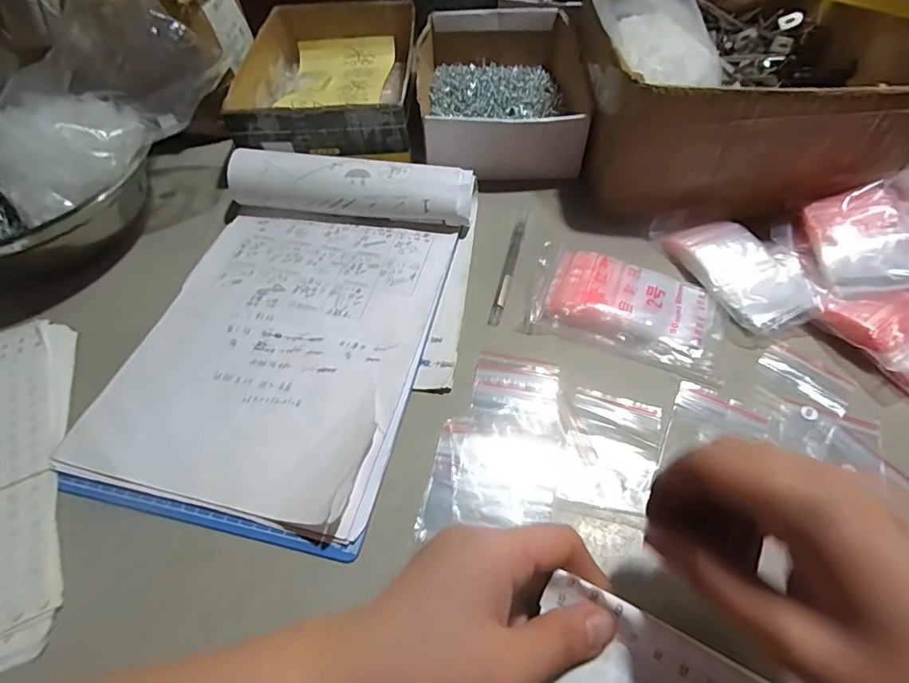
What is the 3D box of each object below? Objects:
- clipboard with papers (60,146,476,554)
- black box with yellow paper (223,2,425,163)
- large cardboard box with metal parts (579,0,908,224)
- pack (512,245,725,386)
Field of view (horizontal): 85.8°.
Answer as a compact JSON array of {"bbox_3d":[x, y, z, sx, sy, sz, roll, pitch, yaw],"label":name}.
[{"bbox_3d":[-0.124,-0.027,0.376,0.238,0.045,0.319,10,55,10],"label":"clipboard with papers"},{"bbox_3d":[-0.135,-0.299,0.553,0.185,0.058,0.267,-4,54,0],"label":"black box with yellow paper"},{"bbox_3d":[0.268,-0.276,0.490,0.271,0.104,0.334,1,54,4],"label":"large cardboard box with metal parts"},{"bbox_3d":[0.135,-0.028,0.381,0.145,0.016,0.088,17,56,15],"label":"pack"}]

